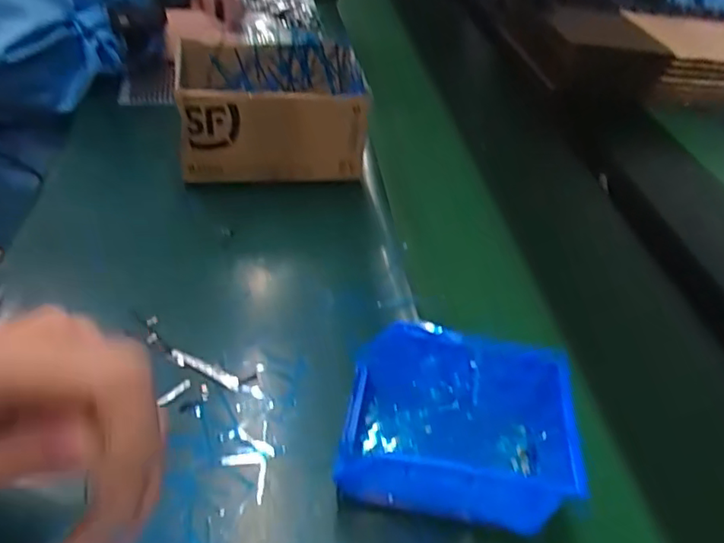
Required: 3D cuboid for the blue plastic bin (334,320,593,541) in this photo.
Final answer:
[{"bbox_3d":[0.060,0.103,0.382,0.139,0.069,0.106,13,41,6],"label":"blue plastic bin"}]

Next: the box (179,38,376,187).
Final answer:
[{"bbox_3d":[-0.100,-0.184,0.667,0.196,0.098,0.152,0,40,-12],"label":"box"}]

